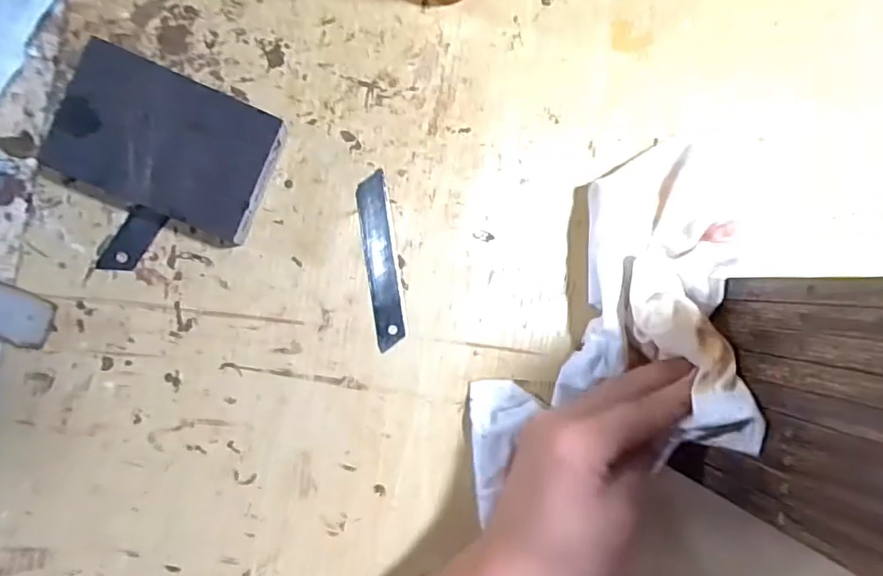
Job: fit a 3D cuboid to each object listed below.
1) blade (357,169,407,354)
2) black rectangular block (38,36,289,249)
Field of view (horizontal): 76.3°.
[{"bbox_3d":[-0.034,-0.015,0.324,0.018,0.004,0.099,-8,91,-7],"label":"blade"},{"bbox_3d":[-0.144,-0.073,0.296,0.103,0.033,0.073,22,88,-6],"label":"black rectangular block"}]

